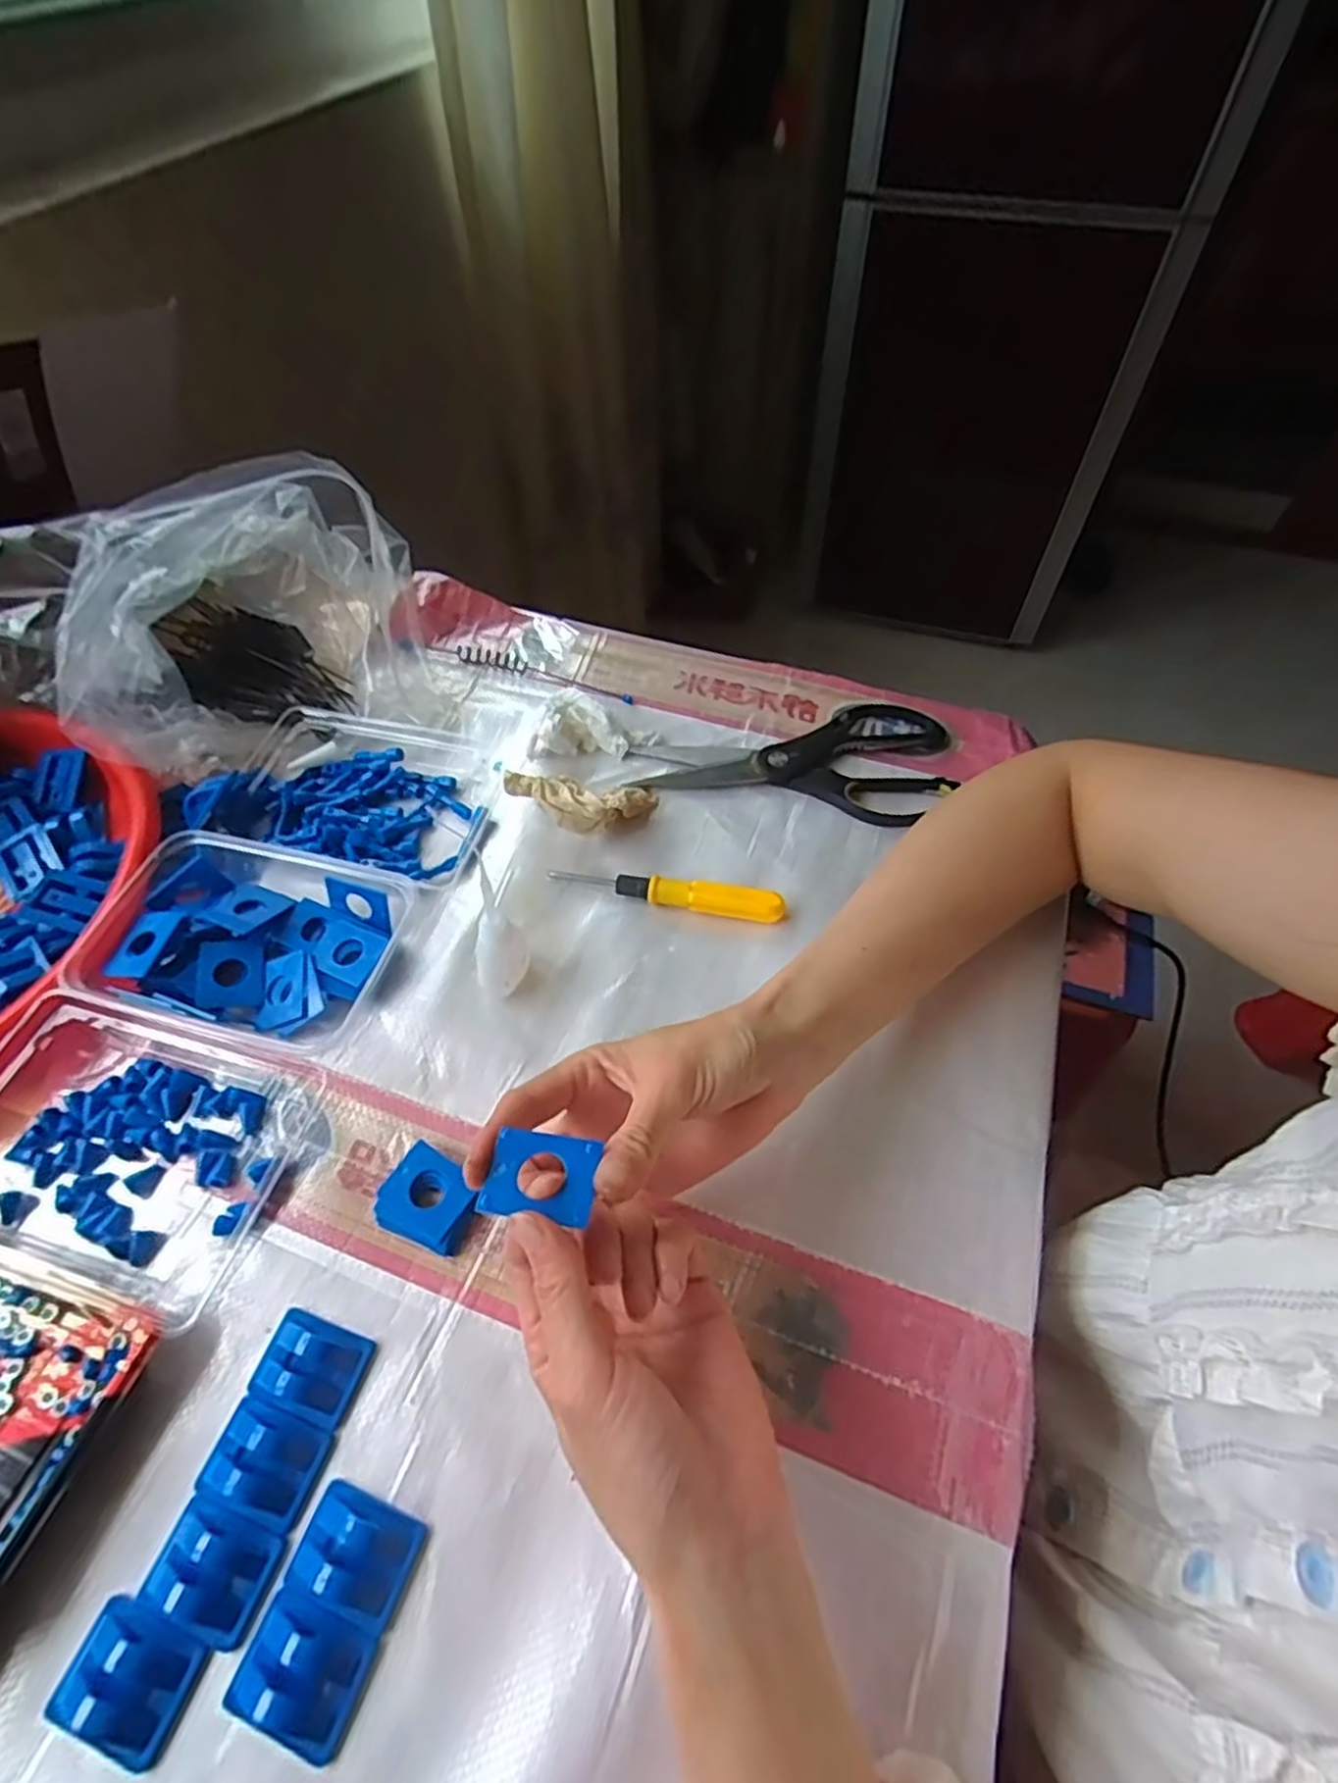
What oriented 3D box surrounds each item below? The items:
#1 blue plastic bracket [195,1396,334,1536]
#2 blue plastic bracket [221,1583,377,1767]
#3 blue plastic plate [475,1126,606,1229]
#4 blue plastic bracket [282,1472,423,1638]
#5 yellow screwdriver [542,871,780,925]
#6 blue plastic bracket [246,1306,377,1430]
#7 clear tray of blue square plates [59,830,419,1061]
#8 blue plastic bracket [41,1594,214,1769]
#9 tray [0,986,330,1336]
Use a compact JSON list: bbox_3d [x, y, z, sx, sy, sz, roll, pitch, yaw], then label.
[{"bbox_3d":[-0.163,0.228,0.304,0.043,0.013,0.033,17,57,11],"label":"blue plastic bracket"},{"bbox_3d":[-0.131,0.276,0.268,0.044,0.012,0.036,18,57,12],"label":"blue plastic bracket"},{"bbox_3d":[-0.047,0.105,0.279,0.040,0.004,0.030,8,56,6],"label":"blue plastic plate"},{"bbox_3d":[-0.120,0.250,0.287,0.044,0.015,0.033,16,57,11],"label":"blue plastic bracket"},{"bbox_3d":[-0.002,-0.001,0.455,0.140,0.020,0.014,11,56,8],"label":"yellow screwdriver"},{"bbox_3d":[-0.153,0.202,0.323,0.042,0.013,0.033,16,57,11],"label":"blue plastic bracket"},{"bbox_3d":[-0.238,0.025,0.430,0.148,0.033,0.114,12,56,8],"label":"clear tray of blue square plates"},{"bbox_3d":[-0.192,0.278,0.267,0.045,0.013,0.035,16,57,11],"label":"blue plastic bracket"},{"bbox_3d":[-0.272,0.121,0.368,0.164,0.029,0.120,12,56,9],"label":"tray"}]

